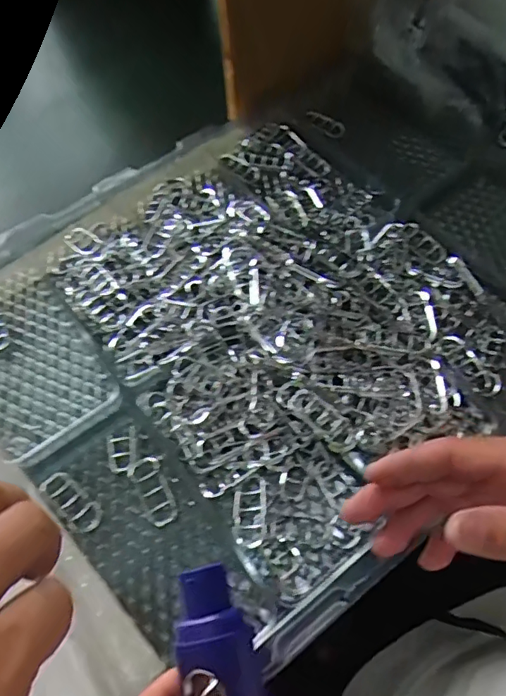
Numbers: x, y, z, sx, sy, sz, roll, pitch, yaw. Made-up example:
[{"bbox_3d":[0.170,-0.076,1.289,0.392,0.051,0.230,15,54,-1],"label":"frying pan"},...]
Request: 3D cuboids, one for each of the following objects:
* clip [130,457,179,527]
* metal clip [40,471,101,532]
[{"bbox_3d":[-0.073,0.106,0.381,0.023,0.004,0.052,-28,62,-11],"label":"clip"},{"bbox_3d":[-0.135,0.112,0.380,0.059,0.011,0.022,35,68,21],"label":"metal clip"}]

